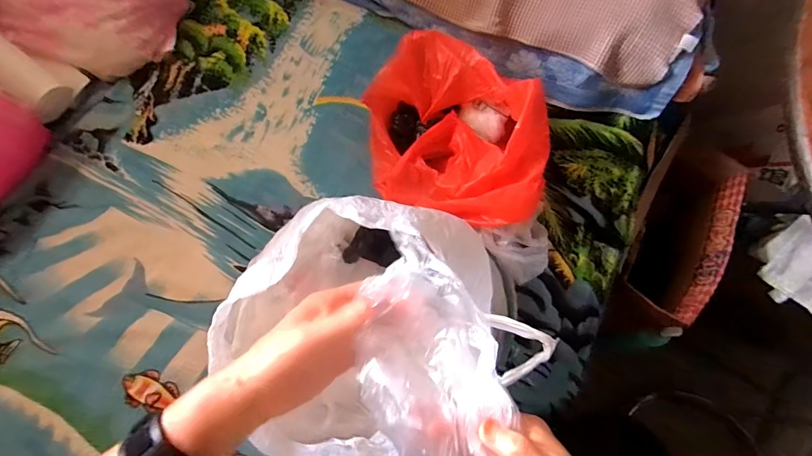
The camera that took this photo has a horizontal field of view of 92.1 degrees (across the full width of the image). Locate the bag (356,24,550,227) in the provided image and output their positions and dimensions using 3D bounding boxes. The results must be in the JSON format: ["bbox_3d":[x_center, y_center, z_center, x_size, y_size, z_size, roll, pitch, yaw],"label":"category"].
[{"bbox_3d":[0.071,-0.143,0.605,0.291,0.124,0.246,18,73,4],"label":"bag"}]

